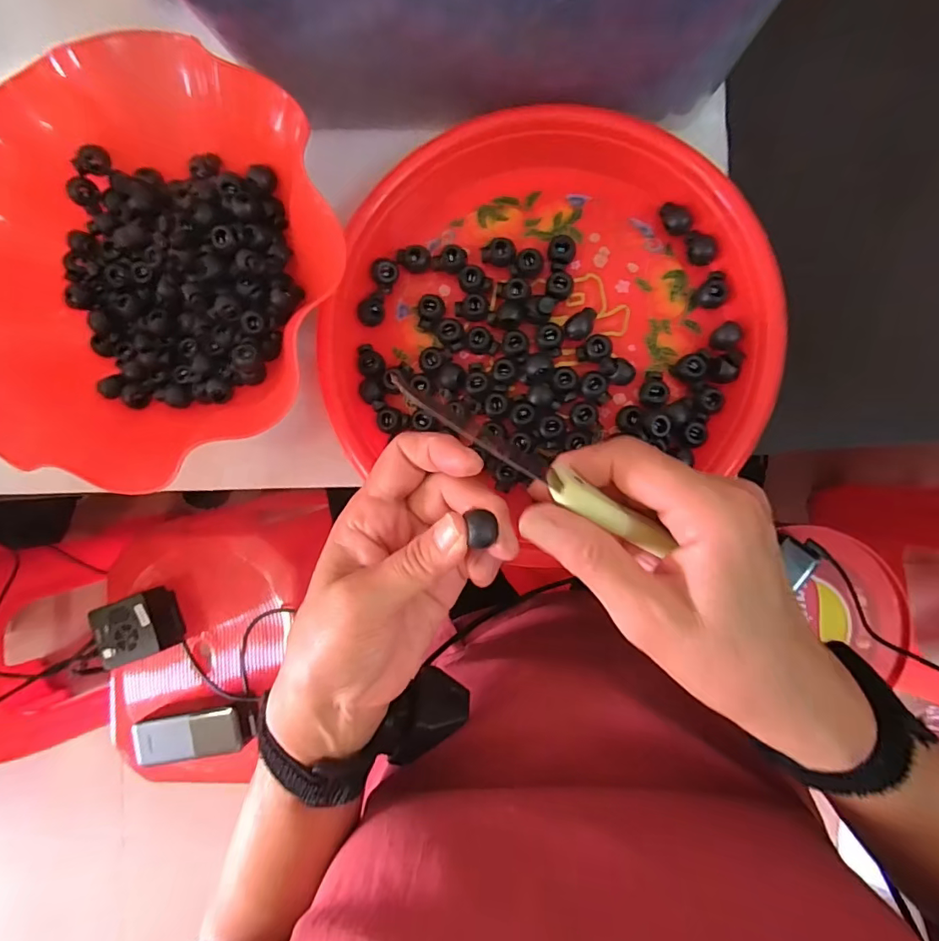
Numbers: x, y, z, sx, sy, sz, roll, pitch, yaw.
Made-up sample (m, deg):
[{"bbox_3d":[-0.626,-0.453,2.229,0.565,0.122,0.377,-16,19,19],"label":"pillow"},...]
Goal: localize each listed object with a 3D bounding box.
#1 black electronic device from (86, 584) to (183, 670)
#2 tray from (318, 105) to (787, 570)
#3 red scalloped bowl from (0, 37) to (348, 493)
[{"bbox_3d":[-0.402,0.190,0.609,0.087,0.038,0.074,-21,87,6],"label":"black electronic device"},{"bbox_3d":[0.034,-0.082,0.279,0.234,0.026,0.216,0,89,7],"label":"tray"},{"bbox_3d":[-0.186,-0.111,0.292,0.208,0.072,0.227,32,93,6],"label":"red scalloped bowl"}]

